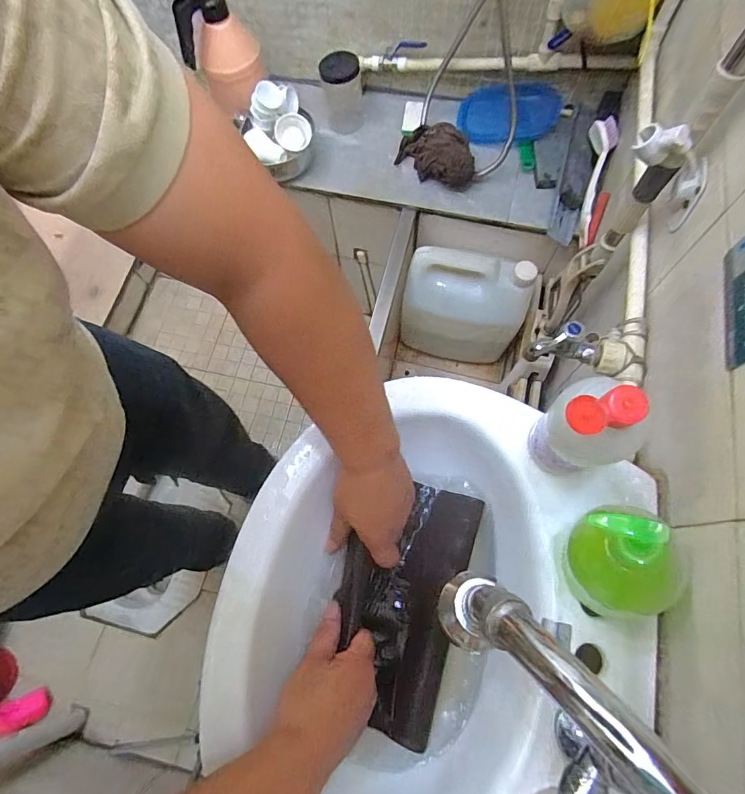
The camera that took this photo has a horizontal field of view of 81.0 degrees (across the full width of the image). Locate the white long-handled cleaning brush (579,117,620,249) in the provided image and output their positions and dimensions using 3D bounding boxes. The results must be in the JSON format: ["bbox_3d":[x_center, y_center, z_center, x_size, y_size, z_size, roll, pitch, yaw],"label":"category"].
[{"bbox_3d":[0.418,-0.402,0.830,0.049,0.038,0.229,10,102,7],"label":"white long-handled cleaning brush"}]

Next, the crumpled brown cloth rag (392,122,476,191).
[{"bbox_3d":[0.127,-0.495,0.886,0.089,0.077,0.167,-40,73,-11],"label":"crumpled brown cloth rag"}]

